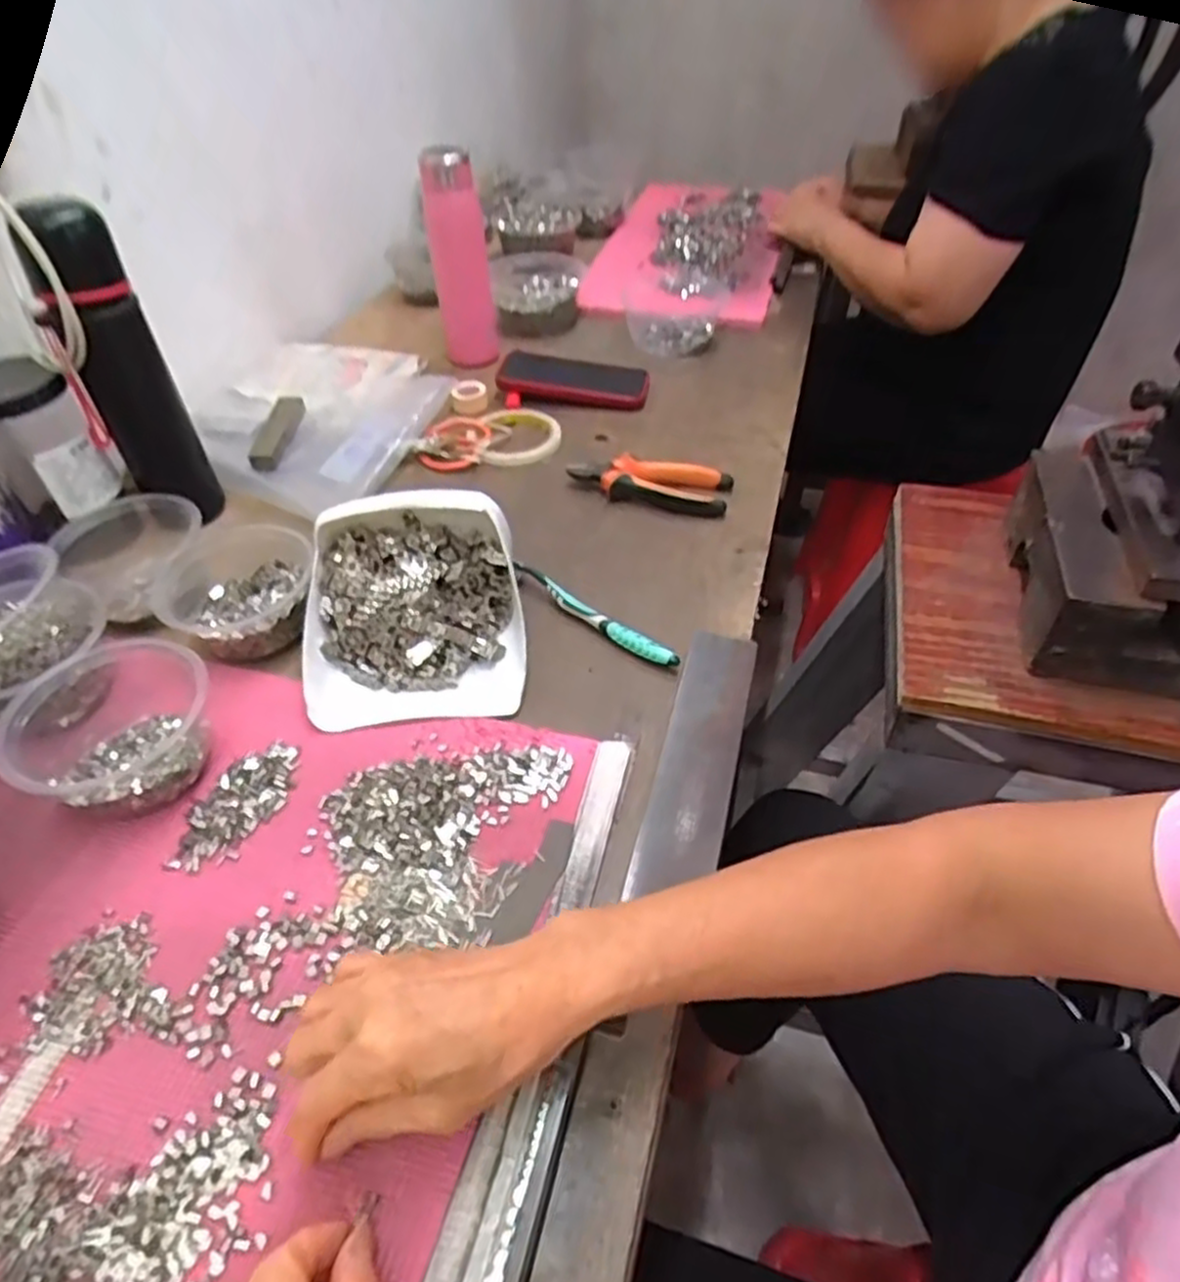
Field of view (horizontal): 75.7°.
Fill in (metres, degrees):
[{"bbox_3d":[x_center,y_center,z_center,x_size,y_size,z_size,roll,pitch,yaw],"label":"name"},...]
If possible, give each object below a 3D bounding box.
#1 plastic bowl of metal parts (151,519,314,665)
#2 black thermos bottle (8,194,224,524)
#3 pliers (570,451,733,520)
[{"bbox_3d":[-0.267,-0.039,0.579,0.111,0.048,0.109,0,45,0],"label":"plastic bowl of metal parts"},{"bbox_3d":[-0.372,-0.210,0.613,0.065,0.243,0.056,-23,50,-21],"label":"black thermos bottle"},{"bbox_3d":[0.055,-0.150,0.705,0.147,0.029,0.055,12,46,12],"label":"pliers"}]

